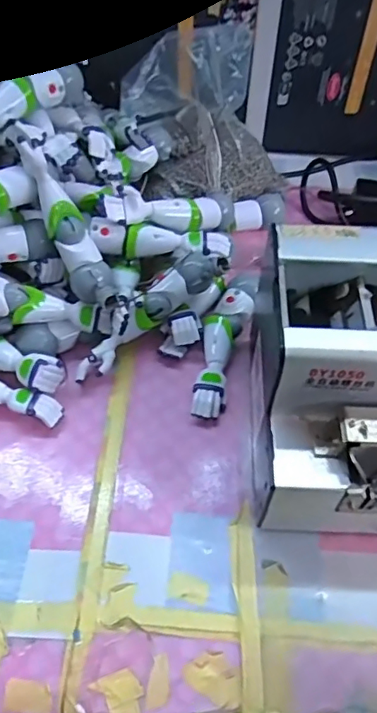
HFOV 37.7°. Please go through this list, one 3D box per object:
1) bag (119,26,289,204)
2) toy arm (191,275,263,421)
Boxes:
[{"bbox_3d":[0.017,-0.253,0.588,0.159,0.117,0.144,-14,57,-13],"label":"bag"},{"bbox_3d":[0.030,-0.015,0.488,0.035,0.033,0.149,15,54,8],"label":"toy arm"}]

